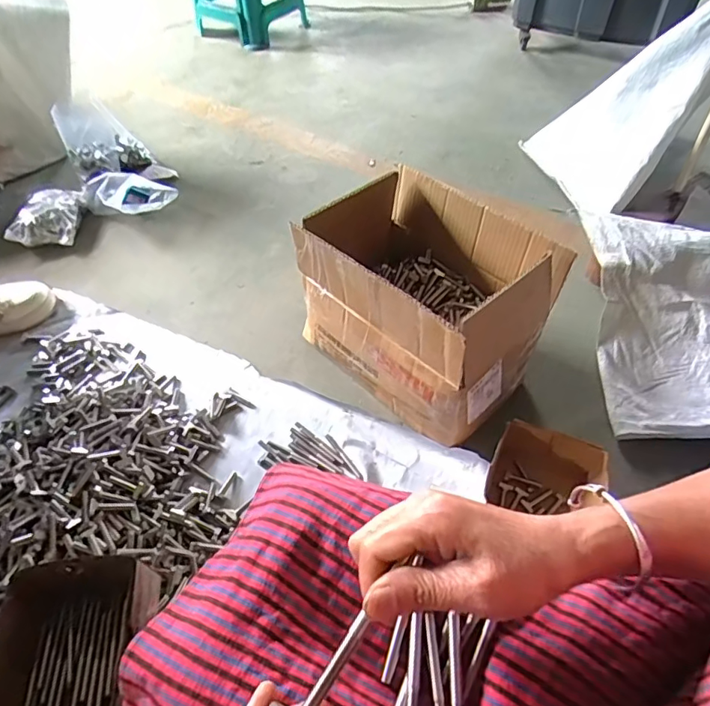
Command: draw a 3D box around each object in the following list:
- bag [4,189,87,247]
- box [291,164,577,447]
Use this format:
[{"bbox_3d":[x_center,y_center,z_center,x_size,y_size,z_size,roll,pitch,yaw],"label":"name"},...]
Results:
[{"bbox_3d":[-0.704,-0.313,1.178,0.129,0.061,0.174,-7,49,-1],"label":"bag"},{"bbox_3d":[0.106,-0.088,0.808,0.242,0.241,0.351,-37,59,-26],"label":"box"}]

